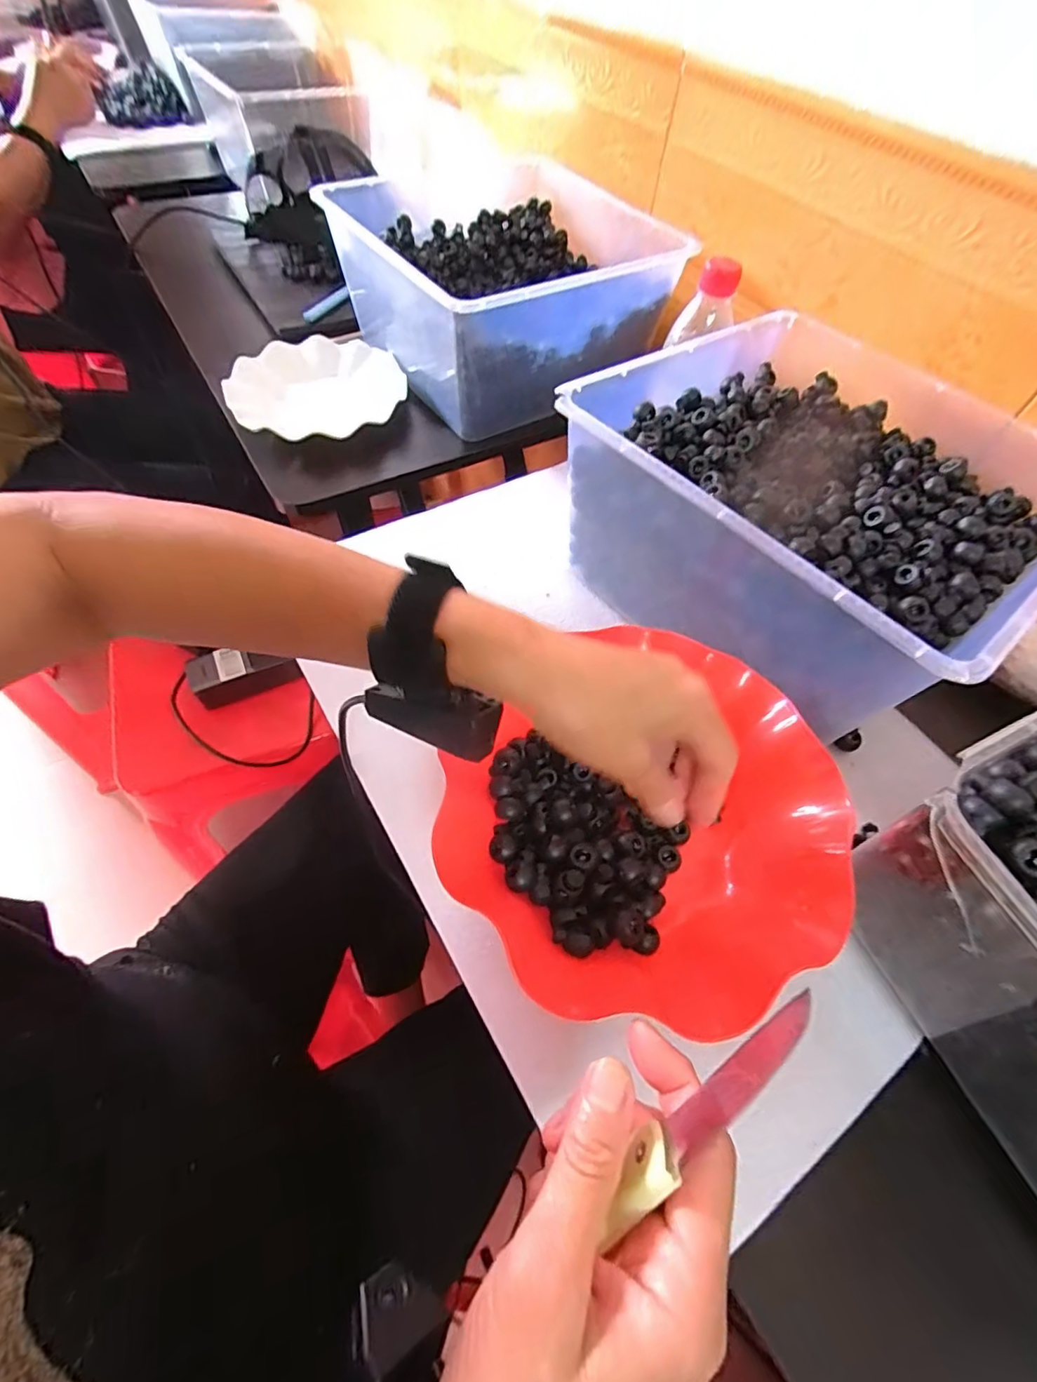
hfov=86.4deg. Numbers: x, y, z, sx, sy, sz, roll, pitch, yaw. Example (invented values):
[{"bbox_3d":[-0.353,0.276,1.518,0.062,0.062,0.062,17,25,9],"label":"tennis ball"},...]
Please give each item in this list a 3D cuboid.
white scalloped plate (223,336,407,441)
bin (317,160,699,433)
[{"bbox_3d":[-0.222,-0.331,0.614,0.181,0.037,0.181,2,57,-2],"label":"white scalloped plate"},{"bbox_3d":[-0.025,-0.461,0.637,0.301,0.140,0.308,-30,64,-20],"label":"bin"}]

